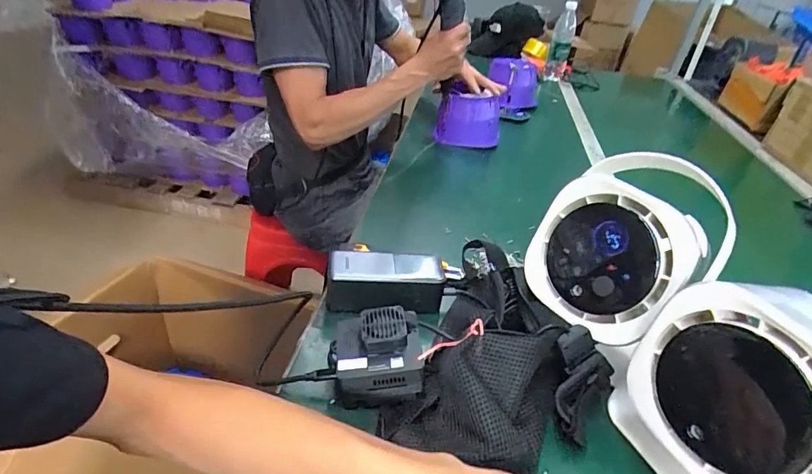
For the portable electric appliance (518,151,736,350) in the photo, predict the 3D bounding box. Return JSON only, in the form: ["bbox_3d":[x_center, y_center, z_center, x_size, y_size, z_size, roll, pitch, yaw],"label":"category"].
[{"bbox_3d":[0.212,0.012,0.461,0.121,0.164,0.149,-15,40,-30],"label":"portable electric appliance"}]

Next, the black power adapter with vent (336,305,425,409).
[{"bbox_3d":[-0.027,0.112,0.430,0.078,0.054,0.082,2,34,-8],"label":"black power adapter with vent"}]

